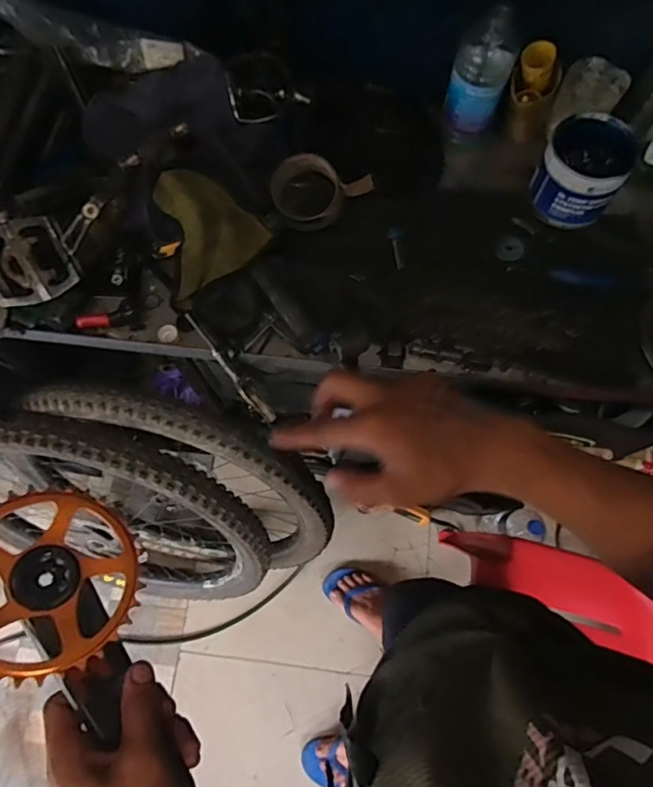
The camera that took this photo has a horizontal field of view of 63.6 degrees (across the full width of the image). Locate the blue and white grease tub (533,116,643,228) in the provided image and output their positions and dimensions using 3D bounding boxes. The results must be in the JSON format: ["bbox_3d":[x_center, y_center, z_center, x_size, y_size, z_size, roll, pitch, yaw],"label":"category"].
[{"bbox_3d":[0.319,-0.279,0.665,0.095,0.085,0.103,0,72,0],"label":"blue and white grease tub"}]

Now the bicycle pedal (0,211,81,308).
[{"bbox_3d":[-0.348,-0.155,0.610,0.100,0.028,0.097,-23,116,2],"label":"bicycle pedal"}]

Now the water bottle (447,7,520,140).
[{"bbox_3d":[0.191,-0.393,0.661,0.069,0.147,0.058,20,73,6],"label":"water bottle"}]

